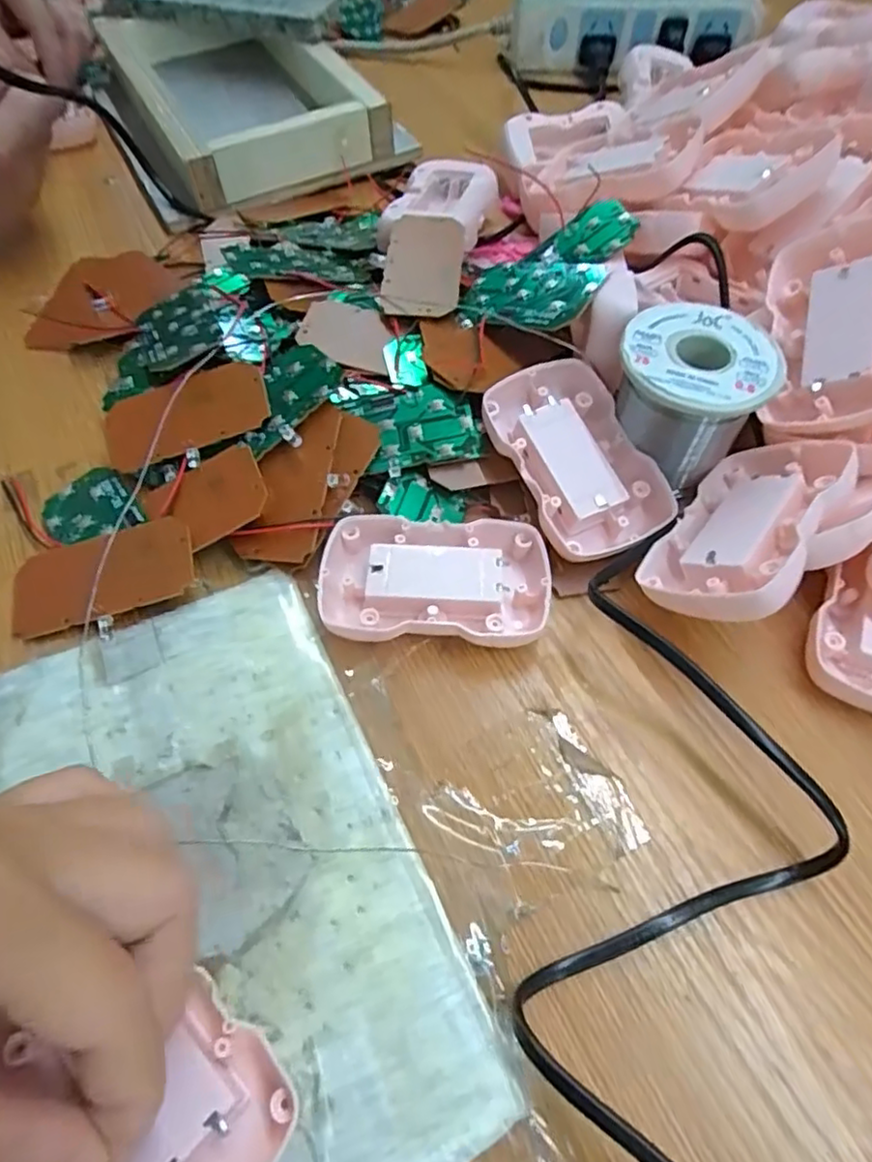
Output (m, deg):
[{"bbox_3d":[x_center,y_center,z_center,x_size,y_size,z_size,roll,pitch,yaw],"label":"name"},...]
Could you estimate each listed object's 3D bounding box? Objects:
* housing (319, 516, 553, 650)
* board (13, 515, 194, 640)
[{"bbox_3d":[0.001,0.001,0.262,0.090,0.016,0.054,3,58,1],"label":"housing"},{"bbox_3d":[-0.136,-0.003,0.263,0.072,0.010,0.038,-13,59,-8],"label":"board"}]

